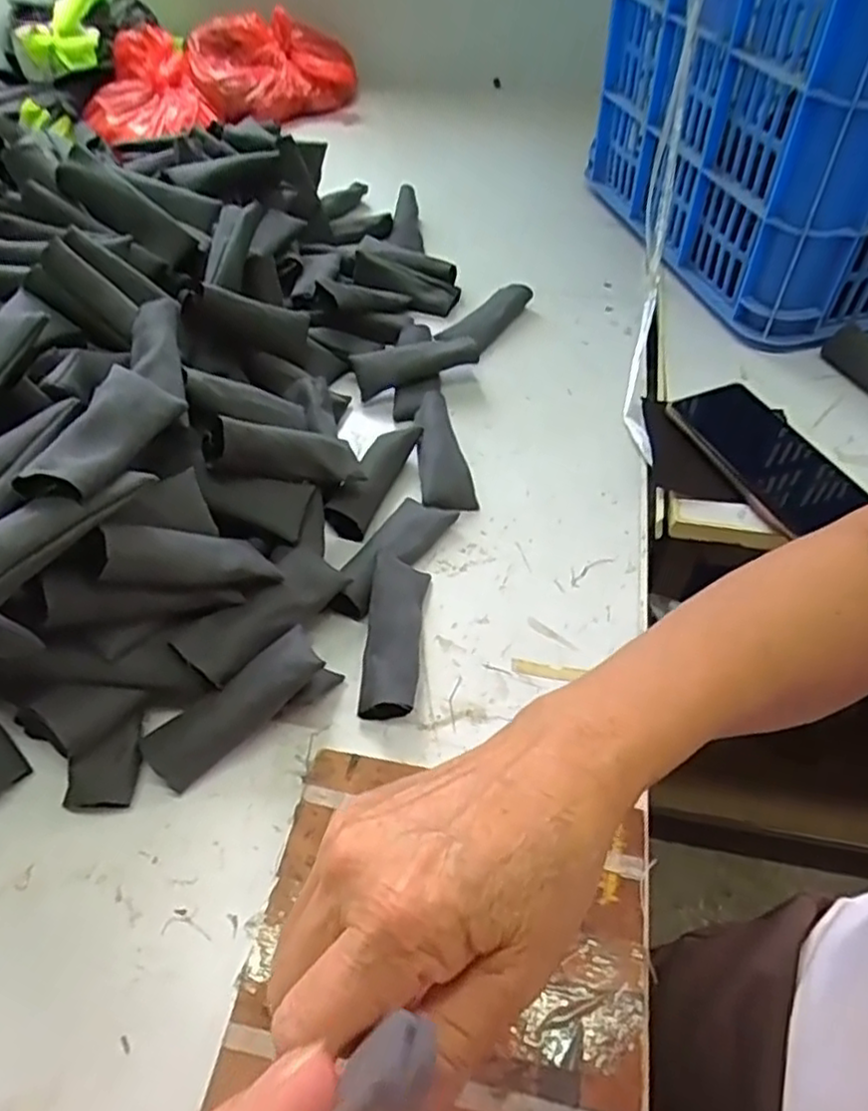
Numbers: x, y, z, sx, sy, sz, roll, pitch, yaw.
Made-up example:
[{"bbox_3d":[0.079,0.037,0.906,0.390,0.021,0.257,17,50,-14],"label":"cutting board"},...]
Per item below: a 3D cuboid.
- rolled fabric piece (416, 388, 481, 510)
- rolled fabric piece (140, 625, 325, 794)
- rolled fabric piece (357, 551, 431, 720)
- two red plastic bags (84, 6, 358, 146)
[{"bbox_3d":[0.007,-0.078,0.530,0.038,0.026,0.106,-6,51,-4],"label":"rolled fabric piece"},{"bbox_3d":[-0.111,0.084,0.392,0.106,0.019,0.033,-39,58,-5],"label":"rolled fabric piece"},{"bbox_3d":[-0.024,0.049,0.429,0.033,0.029,0.104,3,51,3],"label":"rolled fabric piece"},{"bbox_3d":[-0.284,-0.631,0.931,0.348,0.090,0.157,-35,58,-24],"label":"two red plastic bags"}]

